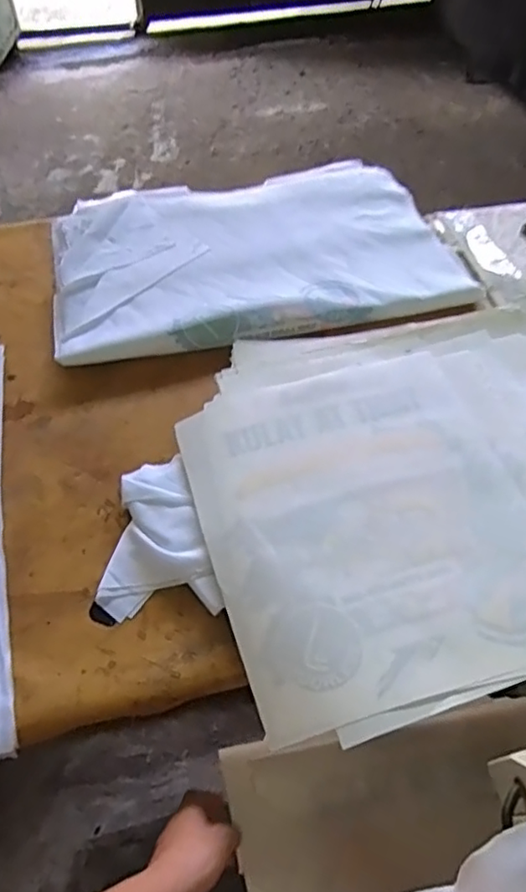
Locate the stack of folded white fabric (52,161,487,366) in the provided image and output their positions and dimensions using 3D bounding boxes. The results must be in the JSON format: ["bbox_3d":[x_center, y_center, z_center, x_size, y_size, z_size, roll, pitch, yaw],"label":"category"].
[{"bbox_3d":[-0.017,-0.294,0.882,0.550,0.042,0.372,-8,58,-7],"label":"stack of folded white fabric"}]

